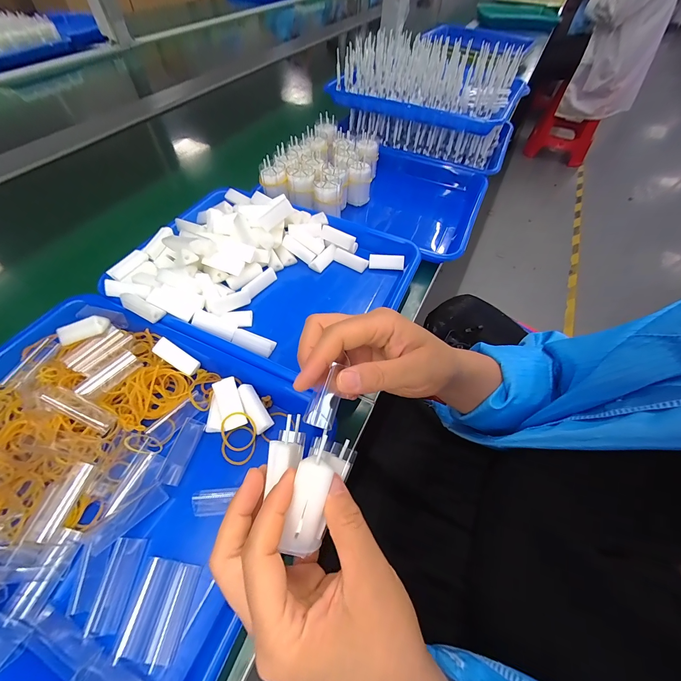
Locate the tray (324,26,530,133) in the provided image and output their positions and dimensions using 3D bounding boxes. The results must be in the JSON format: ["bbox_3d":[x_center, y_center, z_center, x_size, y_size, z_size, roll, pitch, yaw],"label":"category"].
[{"bbox_3d":[0.162,-0.480,0.555,0.294,0.072,0.222,28,59,17],"label":"tray"}]

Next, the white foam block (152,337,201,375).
[{"bbox_3d":[-0.164,0.016,0.307,0.047,0.006,0.017,34,59,-1],"label":"white foam block"}]

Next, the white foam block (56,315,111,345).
[{"bbox_3d":[-0.254,-0.010,0.299,0.049,0.015,0.017,-18,57,4],"label":"white foam block"}]

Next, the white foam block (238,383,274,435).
[{"bbox_3d":[-0.080,0.062,0.285,0.016,0.009,0.047,-28,81,-19],"label":"white foam block"}]

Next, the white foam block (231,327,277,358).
[{"bbox_3d":[-0.094,0.002,0.334,0.045,0.010,0.019,16,56,9],"label":"white foam block"}]

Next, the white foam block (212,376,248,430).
[{"bbox_3d":[-0.101,0.057,0.279,0.020,0.005,0.044,-19,79,-14],"label":"white foam block"}]

